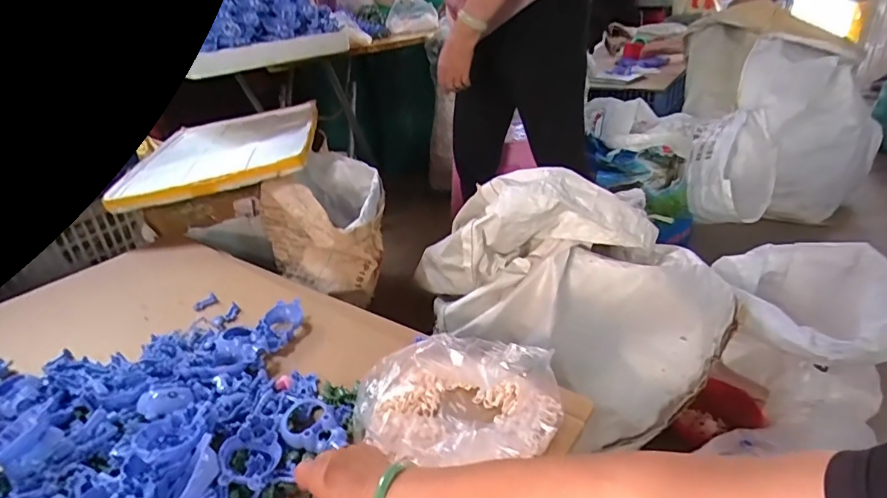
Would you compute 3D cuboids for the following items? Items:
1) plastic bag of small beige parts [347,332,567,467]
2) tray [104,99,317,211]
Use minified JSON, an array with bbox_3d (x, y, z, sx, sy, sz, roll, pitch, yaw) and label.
[{"bbox_3d":[0.021,0.166,0.544,0.221,0.105,0.155,-1,28,8],"label":"plastic bag of small beige parts"},{"bbox_3d":[-0.553,-0.264,1.255,0.439,0.035,0.530,-13,33,-3],"label":"tray"}]

